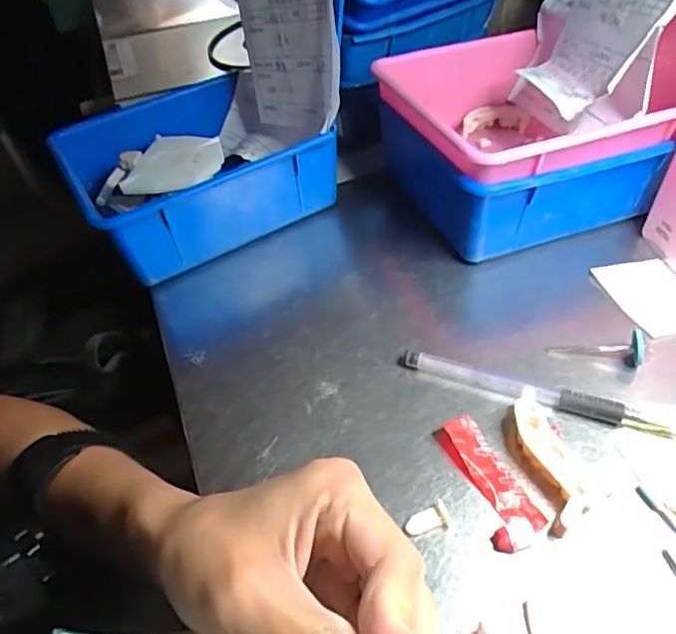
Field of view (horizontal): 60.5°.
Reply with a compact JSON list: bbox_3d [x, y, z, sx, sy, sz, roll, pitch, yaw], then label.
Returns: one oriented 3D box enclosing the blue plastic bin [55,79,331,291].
[{"bbox_3d":[-0.108,-0.109,0.431,0.161,0.064,0.155,-26,48,-19],"label":"blue plastic bin"}]

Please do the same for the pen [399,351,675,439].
[{"bbox_3d":[0.110,0.040,0.296,0.159,0.014,0.014,13,48,18],"label":"pen"}]

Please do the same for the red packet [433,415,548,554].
[{"bbox_3d":[0.070,0.075,0.268,0.025,0.010,0.065,-17,46,-11],"label":"red packet"}]

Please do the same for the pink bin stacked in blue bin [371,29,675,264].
[{"bbox_3d":[0.115,-0.121,0.402,0.141,0.086,0.155,-17,46,-10],"label":"pink bin stacked in blue bin"}]

